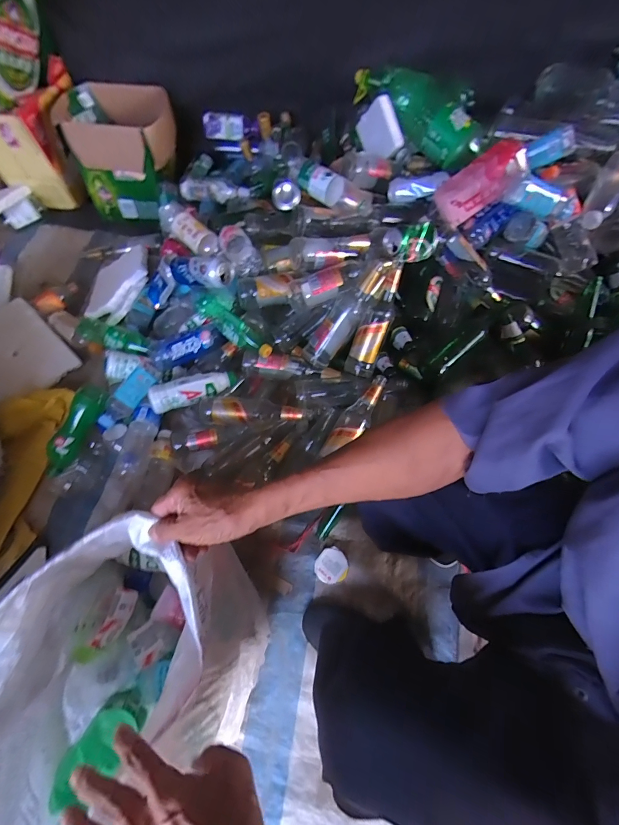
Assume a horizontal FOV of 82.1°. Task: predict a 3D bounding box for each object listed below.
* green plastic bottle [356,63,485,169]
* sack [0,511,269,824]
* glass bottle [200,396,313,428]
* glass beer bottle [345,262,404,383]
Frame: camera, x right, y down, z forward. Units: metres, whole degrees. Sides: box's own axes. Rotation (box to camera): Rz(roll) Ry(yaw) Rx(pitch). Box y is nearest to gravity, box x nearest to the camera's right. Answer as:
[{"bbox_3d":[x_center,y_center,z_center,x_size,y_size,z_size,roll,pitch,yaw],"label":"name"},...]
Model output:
[{"bbox_3d":[0.253,-0.751,0.874,0.414,0.110,0.170,40,73,16],"label":"green plastic bottle"},{"bbox_3d":[-0.254,0.348,0.482,0.321,0.394,0.354,22,69,10],"label":"sack"},{"bbox_3d":[-0.125,0.005,0.826,0.265,0.069,0.073,8,67,4],"label":"glass bottle"},{"bbox_3d":[0.154,-0.207,0.813,0.068,0.083,0.256,23,101,10],"label":"glass beer bottle"}]

